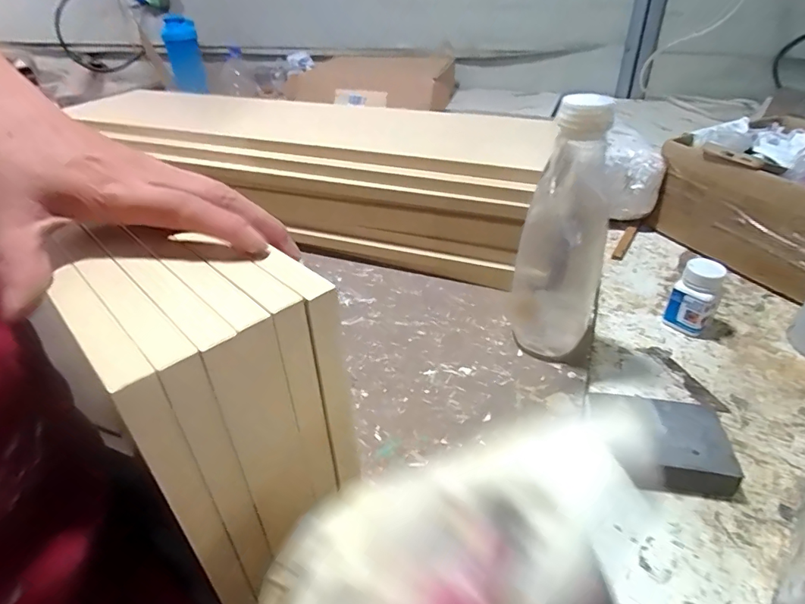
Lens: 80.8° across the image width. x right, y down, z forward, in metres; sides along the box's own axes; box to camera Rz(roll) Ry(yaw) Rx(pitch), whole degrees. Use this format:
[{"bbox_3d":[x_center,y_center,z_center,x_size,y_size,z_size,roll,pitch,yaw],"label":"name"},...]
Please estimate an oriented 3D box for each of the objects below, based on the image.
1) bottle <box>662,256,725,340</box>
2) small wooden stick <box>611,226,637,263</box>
[{"bbox_3d":[0.303,-0.003,0.495,0.039,0.075,0.034,24,44,32],"label":"bottle"},{"bbox_3d":[0.310,-0.081,0.661,0.014,0.009,0.095,19,41,27],"label":"small wooden stick"}]

